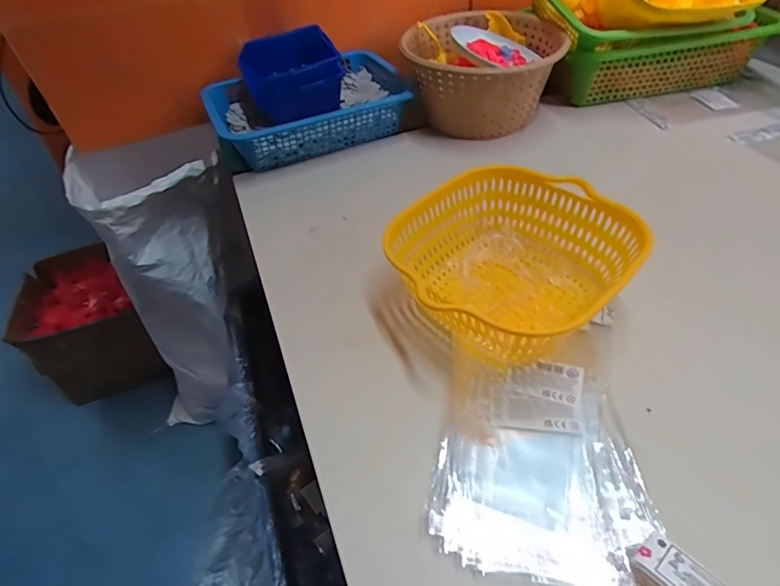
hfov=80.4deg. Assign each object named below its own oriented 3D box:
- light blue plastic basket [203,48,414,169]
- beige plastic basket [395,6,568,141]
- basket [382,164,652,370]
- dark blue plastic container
[{"bbox_3d":[-0.117,-0.285,0.712,0.298,0.066,0.207,-21,48,-14],"label":"light blue plastic basket"},{"bbox_3d":[0.135,-0.327,0.695,0.218,0.109,0.232,0,46,6],"label":"beige plastic basket"},{"bbox_3d":[0.109,-0.024,0.432,0.189,0.081,0.197,33,58,32],"label":"basket"},{"bbox_3d":[-0.142,-0.316,0.683,0.132,0.087,0.118,-19,47,-12],"label":"dark blue plastic container"}]

